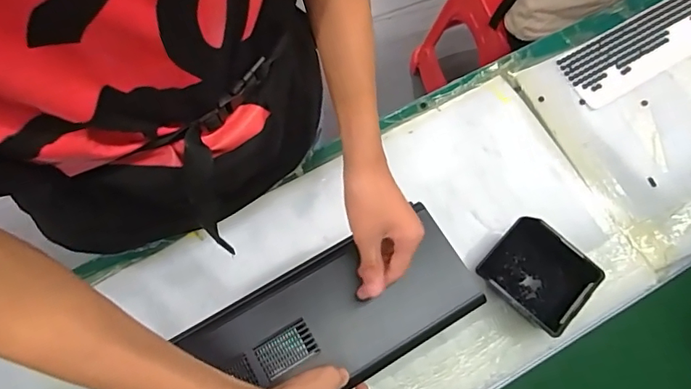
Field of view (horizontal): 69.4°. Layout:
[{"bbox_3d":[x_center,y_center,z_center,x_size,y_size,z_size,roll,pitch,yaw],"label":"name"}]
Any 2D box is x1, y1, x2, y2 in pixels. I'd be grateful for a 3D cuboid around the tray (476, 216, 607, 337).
[{"bbox_3d":[0.265,0.115,0.706,0.132,0.072,0.119,43,76,8],"label":"tray"}]

